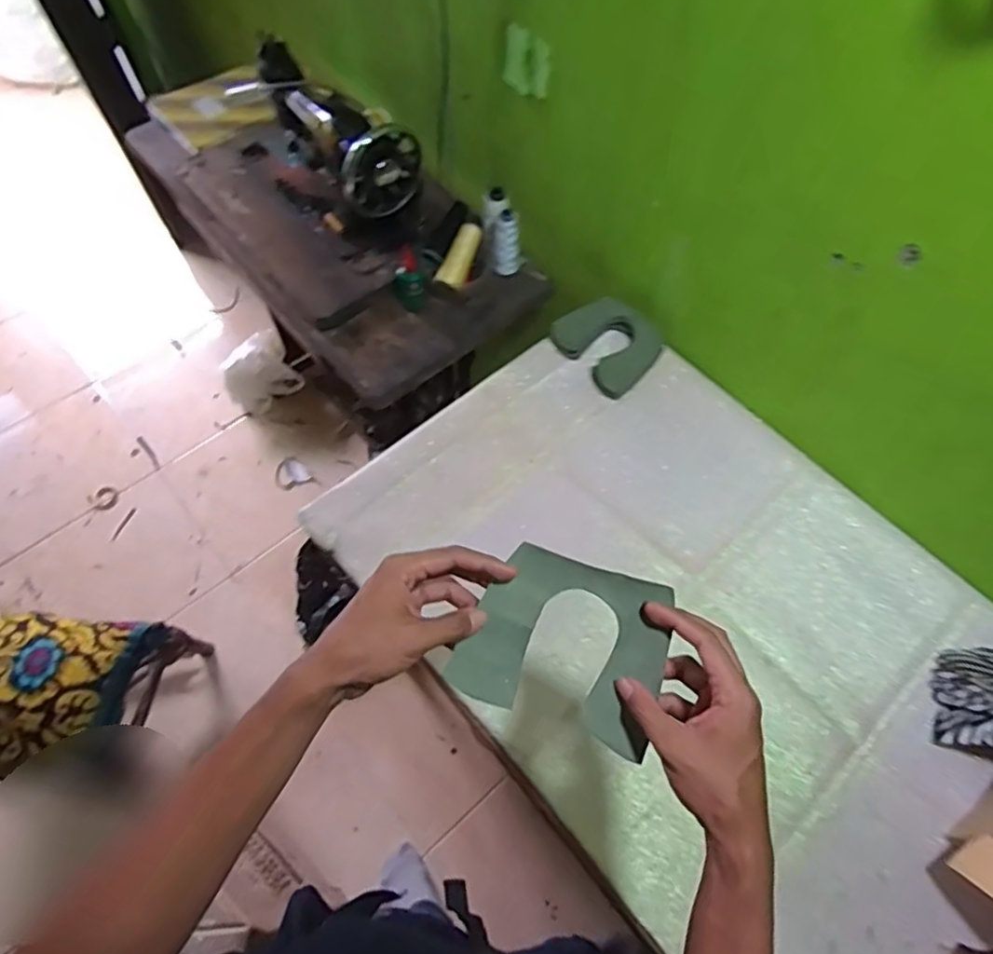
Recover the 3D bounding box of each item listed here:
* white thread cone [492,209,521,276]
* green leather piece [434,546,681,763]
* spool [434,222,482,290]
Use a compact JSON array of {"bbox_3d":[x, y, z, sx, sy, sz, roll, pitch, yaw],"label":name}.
[{"bbox_3d":[0.019,-0.391,1.067,0.048,0.115,0.042,1,62,0],"label":"white thread cone"},{"bbox_3d":[0.051,0.120,0.465,0.145,0.016,0.119,20,82,5],"label":"green leather piece"},{"bbox_3d":[-0.058,-0.366,1.049,0.034,0.037,0.110,27,92,13],"label":"spool"}]

